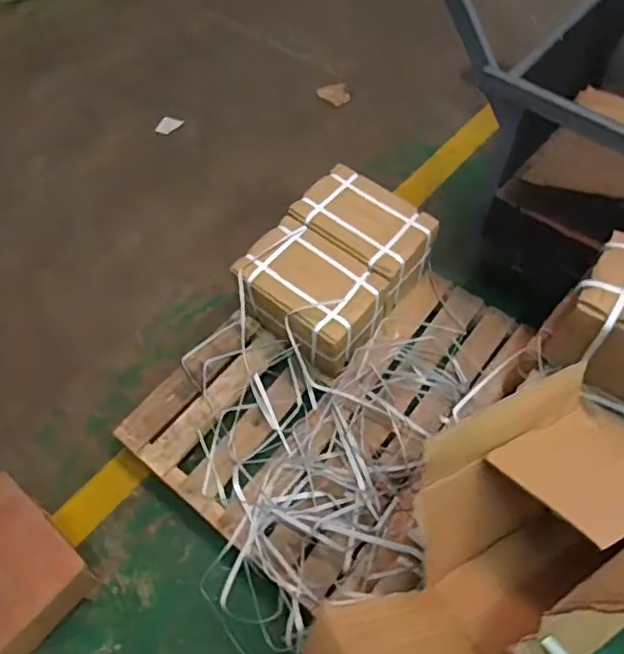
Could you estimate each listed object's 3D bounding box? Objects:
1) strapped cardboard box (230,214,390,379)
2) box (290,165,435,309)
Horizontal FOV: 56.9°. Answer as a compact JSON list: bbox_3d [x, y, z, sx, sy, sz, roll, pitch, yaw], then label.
[{"bbox_3d":[-0.003,-0.066,1.367,0.307,0.194,0.218,37,67,21],"label":"strapped cardboard box"},{"bbox_3d":[0.127,-0.211,1.444,0.311,0.200,0.217,33,66,19],"label":"box"}]

